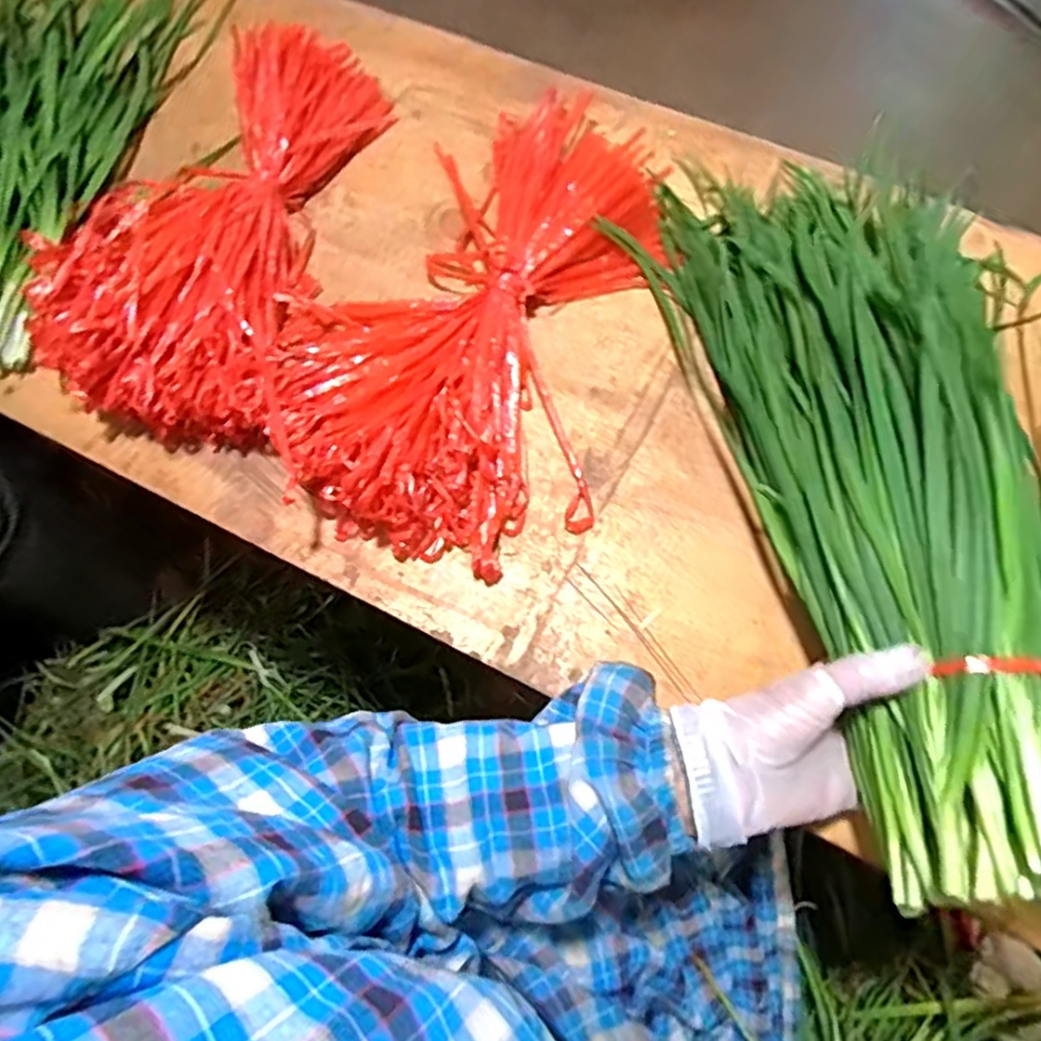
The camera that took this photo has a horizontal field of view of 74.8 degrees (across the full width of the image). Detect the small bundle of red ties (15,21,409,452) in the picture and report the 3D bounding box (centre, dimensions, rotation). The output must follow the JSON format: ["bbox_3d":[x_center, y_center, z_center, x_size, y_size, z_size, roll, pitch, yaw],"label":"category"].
[{"bbox_3d":[-0.230,-0.222,0.498,0.195,0.074,0.331,9,72,5],"label":"small bundle of red ties"}]

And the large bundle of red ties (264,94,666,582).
[{"bbox_3d":[-0.020,-0.156,0.474,0.231,0.053,0.375,17,73,7],"label":"large bundle of red ties"}]

